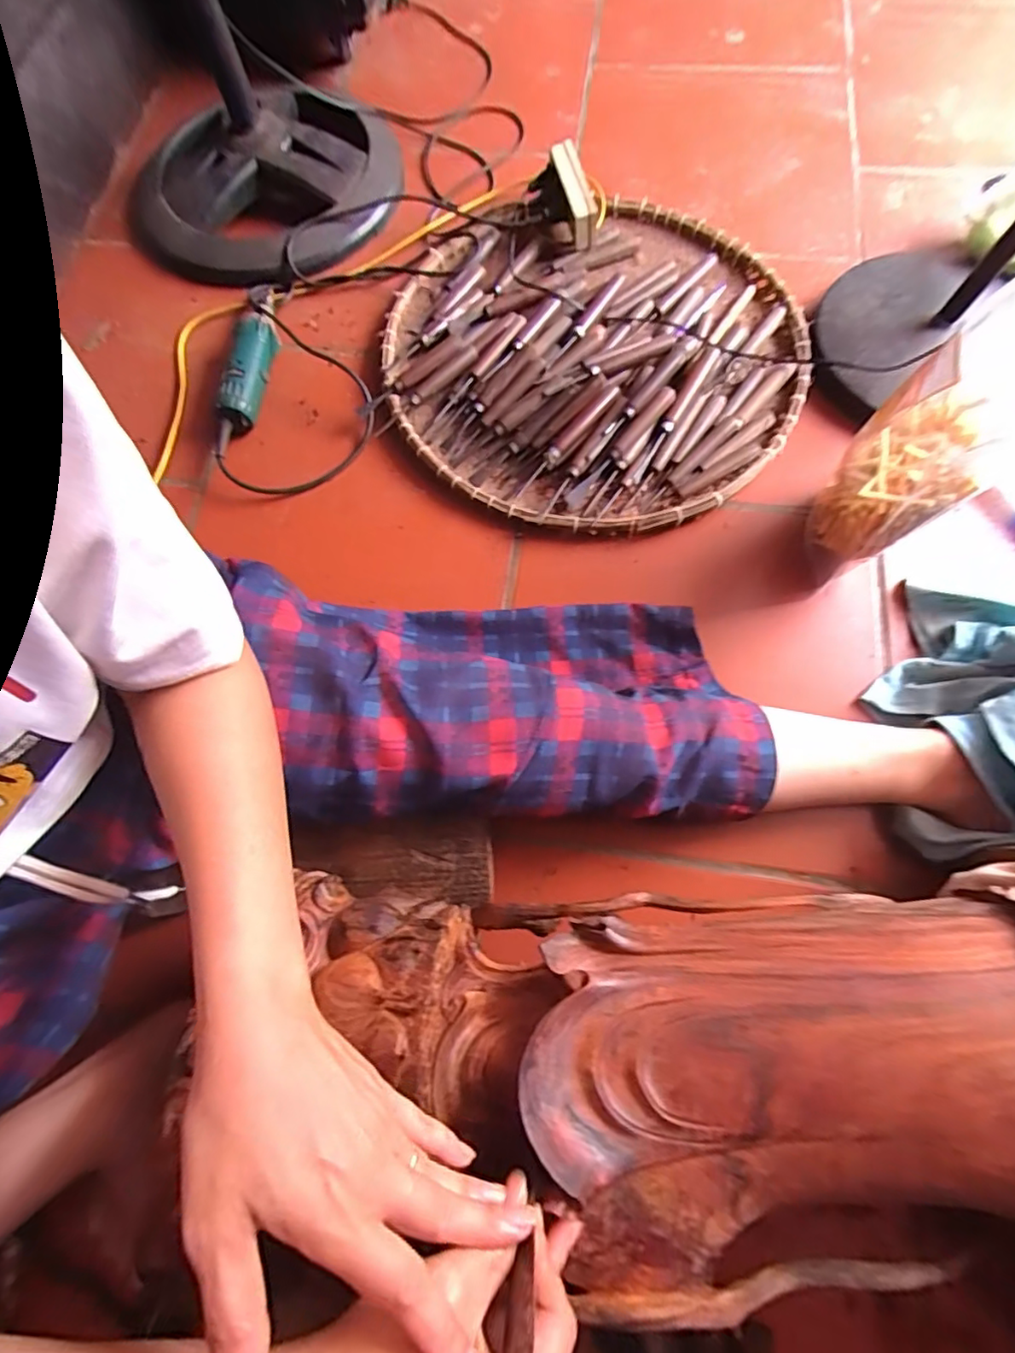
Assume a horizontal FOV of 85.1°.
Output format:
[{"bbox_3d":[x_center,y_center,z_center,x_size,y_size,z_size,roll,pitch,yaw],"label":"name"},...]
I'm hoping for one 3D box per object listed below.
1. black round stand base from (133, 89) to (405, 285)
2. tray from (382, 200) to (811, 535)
[{"bbox_3d":[-0.364,-0.746,0.817,0.394,0.065,0.360,-32,74,-8],"label":"black round stand base"},{"bbox_3d":[0.106,-0.420,0.708,0.522,0.047,0.523,-6,72,0],"label":"tray"}]

